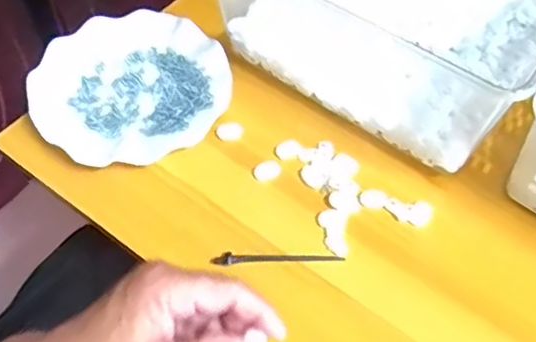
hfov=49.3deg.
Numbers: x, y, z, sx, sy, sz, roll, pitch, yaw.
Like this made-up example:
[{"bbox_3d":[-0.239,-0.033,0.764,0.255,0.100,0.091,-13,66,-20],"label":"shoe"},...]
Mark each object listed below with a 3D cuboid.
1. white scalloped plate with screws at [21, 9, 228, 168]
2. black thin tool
[{"bbox_3d":[-0.130,-0.082,0.559,0.178,0.019,0.177,1,56,-1],"label":"white scalloped plate with screws"},{"bbox_3d":[0.008,0.071,0.474,0.105,0.012,0.010,-2,56,-4],"label":"black thin tool"}]

